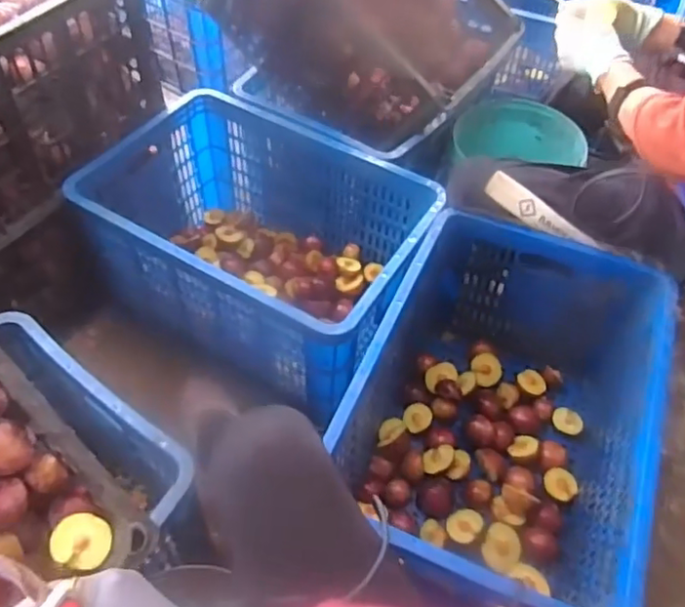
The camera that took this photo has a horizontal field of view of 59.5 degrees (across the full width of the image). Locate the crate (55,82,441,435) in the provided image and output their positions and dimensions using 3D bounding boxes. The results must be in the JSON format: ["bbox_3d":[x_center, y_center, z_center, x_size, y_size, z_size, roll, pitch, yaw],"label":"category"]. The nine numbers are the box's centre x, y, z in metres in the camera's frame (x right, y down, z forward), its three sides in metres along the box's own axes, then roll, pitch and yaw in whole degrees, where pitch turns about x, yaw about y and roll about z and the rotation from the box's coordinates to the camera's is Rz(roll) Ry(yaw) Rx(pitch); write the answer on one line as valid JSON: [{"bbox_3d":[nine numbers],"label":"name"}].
[{"bbox_3d":[-0.152,-0.101,1.132,0.579,0.305,0.400,30,57,18],"label":"crate"}]

